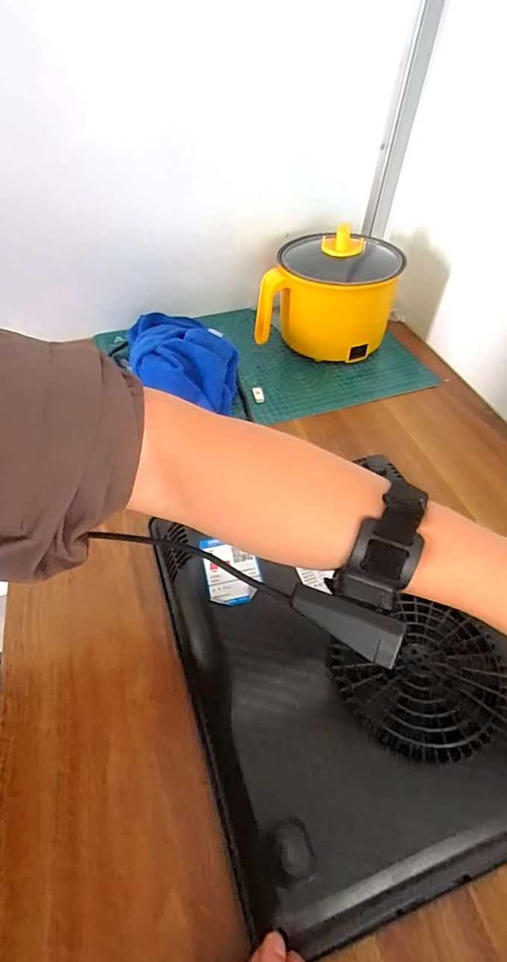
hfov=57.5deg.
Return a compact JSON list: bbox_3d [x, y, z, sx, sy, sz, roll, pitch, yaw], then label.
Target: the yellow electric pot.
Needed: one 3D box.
[{"bbox_3d":[0.108,-0.257,0.665,0.194,0.143,0.134,10,48,9],"label":"yellow electric pot"}]

